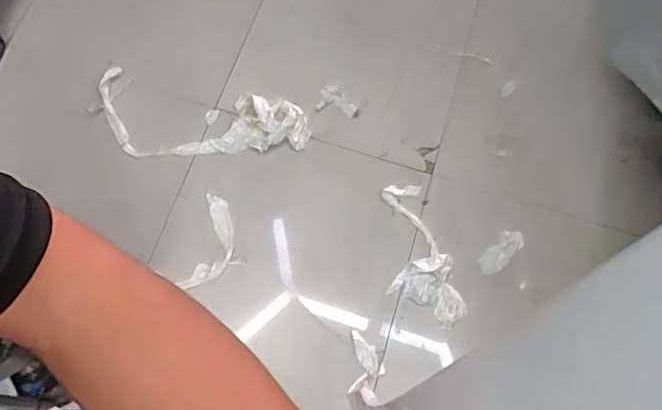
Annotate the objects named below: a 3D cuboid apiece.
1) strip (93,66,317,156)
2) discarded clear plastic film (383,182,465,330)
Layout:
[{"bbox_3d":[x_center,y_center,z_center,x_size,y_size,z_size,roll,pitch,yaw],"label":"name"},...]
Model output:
[{"bbox_3d":[-0.352,-0.218,1.535,0.588,0.048,0.222,10,69,4],"label":"strip"},{"bbox_3d":[0.206,0.119,1.415,0.154,0.028,0.368,-15,69,-6],"label":"discarded clear plastic film"}]

